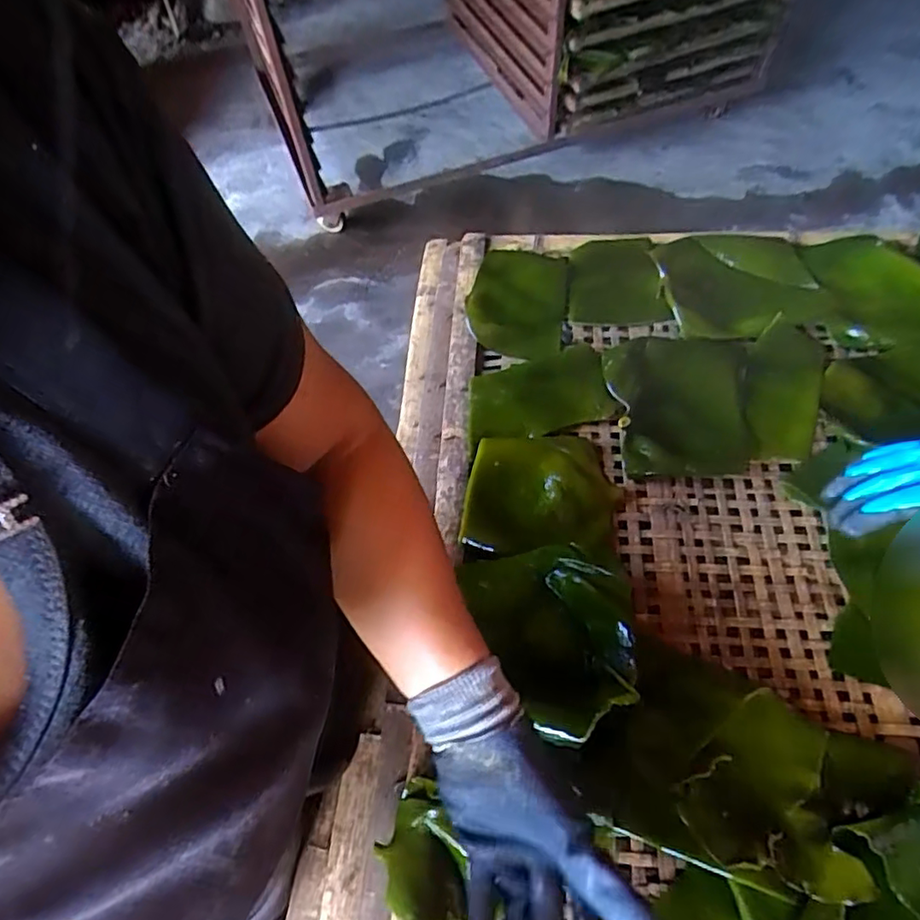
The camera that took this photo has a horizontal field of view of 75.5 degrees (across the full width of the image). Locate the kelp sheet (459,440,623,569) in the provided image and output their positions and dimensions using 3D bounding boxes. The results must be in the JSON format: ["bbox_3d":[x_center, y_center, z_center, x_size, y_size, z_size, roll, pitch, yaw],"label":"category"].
[{"bbox_3d":[0.087,0.035,0.631,0.155,0.018,0.141,7,60,8],"label":"kelp sheet"}]

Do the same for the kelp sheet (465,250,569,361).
[{"bbox_3d":[0.077,-0.216,0.796,0.124,0.022,0.201,9,54,6],"label":"kelp sheet"}]

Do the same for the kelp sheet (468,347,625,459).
[{"bbox_3d":[0.090,-0.078,0.691,0.165,0.012,0.110,-9,59,-2],"label":"kelp sheet"}]

